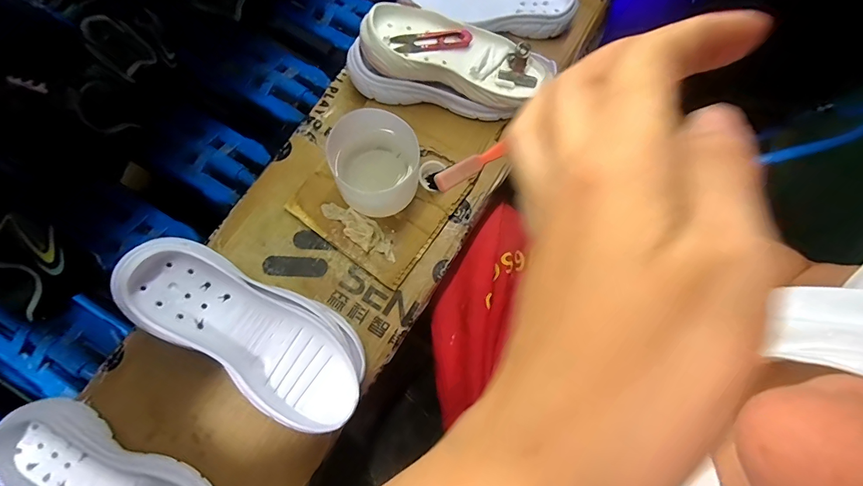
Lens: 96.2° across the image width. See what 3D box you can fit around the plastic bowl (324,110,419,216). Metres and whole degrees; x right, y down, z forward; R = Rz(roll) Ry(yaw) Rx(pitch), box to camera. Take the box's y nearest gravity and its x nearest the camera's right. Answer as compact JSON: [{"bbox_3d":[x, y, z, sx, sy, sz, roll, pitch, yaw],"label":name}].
[{"bbox_3d":[-0.060,-0.083,0.432,0.094,0.087,0.095,1,76,-3],"label":"plastic bowl"}]

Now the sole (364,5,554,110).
[{"bbox_3d":[0.032,-0.222,0.461,0.224,0.033,0.091,9,73,-15],"label":"sole"}]

